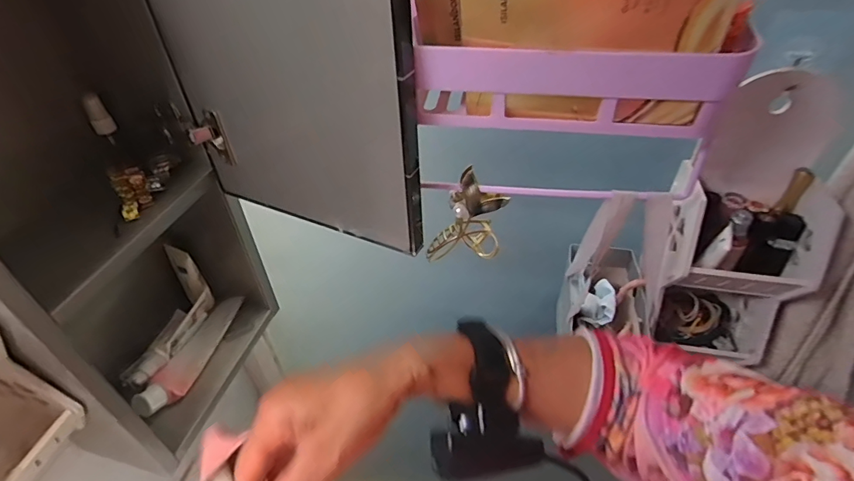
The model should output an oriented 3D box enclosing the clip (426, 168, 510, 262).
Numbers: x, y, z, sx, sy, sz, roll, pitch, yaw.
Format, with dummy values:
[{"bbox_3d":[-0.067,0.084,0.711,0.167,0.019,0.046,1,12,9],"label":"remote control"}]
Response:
[{"bbox_3d":[0.038,-0.025,0.455,0.074,0.091,0.030,2,41,7],"label":"clip"}]

